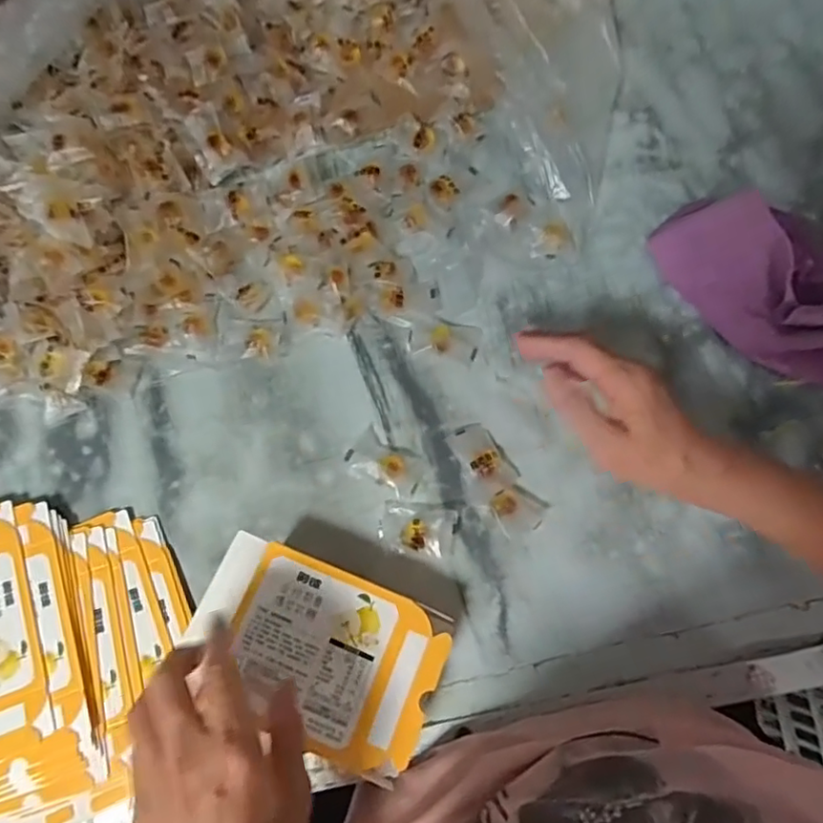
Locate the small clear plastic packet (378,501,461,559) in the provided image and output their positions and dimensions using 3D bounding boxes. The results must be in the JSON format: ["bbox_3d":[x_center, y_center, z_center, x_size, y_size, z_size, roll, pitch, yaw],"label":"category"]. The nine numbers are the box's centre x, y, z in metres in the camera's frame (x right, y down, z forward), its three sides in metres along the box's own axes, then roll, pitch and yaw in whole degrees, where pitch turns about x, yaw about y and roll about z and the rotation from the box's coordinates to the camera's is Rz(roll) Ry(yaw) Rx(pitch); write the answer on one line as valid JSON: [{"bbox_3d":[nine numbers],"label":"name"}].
[{"bbox_3d":[0.005,0.085,0.418,0.056,0.014,0.037,4,75,2],"label":"small clear plastic packet"}]

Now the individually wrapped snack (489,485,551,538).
[{"bbox_3d":[0.080,0.070,0.421,0.039,0.014,0.033,-23,75,-5],"label":"individually wrapped snack"}]

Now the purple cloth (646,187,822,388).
[{"bbox_3d":[0.306,-0.098,0.445,0.232,0.035,0.139,31,77,9],"label":"purple cloth"}]

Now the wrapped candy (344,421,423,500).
[{"bbox_3d":[-0.018,0.039,0.431,0.055,0.013,0.038,29,77,9],"label":"wrapped candy"}]

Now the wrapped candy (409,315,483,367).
[{"bbox_3d":[0.027,-0.058,0.457,0.055,0.011,0.034,9,75,4],"label":"wrapped candy"}]

